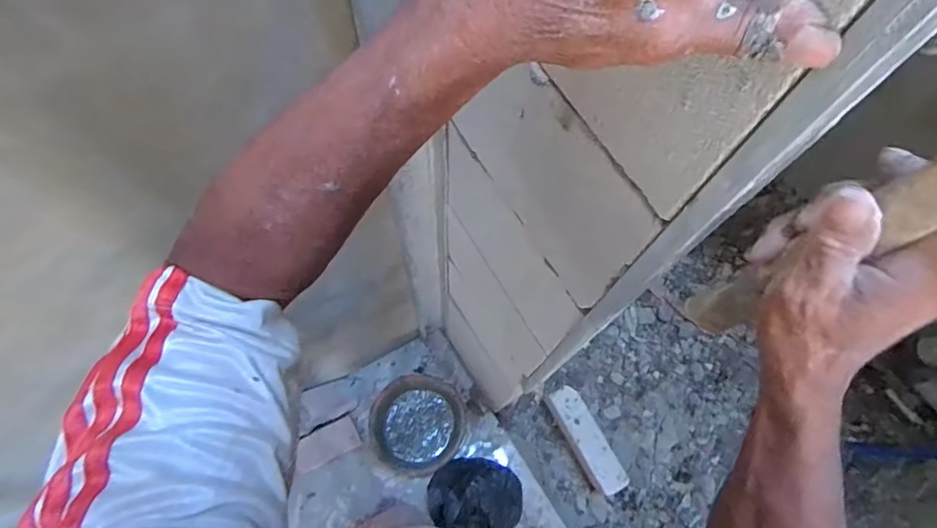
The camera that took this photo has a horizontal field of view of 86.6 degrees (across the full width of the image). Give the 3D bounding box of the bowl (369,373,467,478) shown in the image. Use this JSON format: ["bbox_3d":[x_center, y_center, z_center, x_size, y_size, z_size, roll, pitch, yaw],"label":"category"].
[{"bbox_3d":[-0.138,0.427,1.310,0.234,0.132,0.241,1,67,-2],"label":"bowl"}]

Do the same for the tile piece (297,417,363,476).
[{"bbox_3d":[-0.377,0.483,1.333,0.163,0.017,0.092,-24,105,-27],"label":"tile piece"}]

